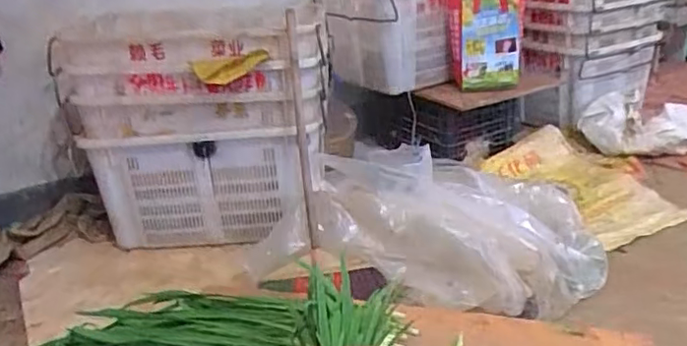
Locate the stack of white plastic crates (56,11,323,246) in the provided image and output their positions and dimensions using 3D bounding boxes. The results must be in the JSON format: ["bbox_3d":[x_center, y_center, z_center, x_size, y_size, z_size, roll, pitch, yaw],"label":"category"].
[{"bbox_3d":[-0.342,-0.150,1.672,0.662,0.606,0.485,-1,23,9],"label":"stack of white plastic crates"}]

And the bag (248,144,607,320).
[{"bbox_3d":[0.202,0.110,1.450,0.803,0.274,0.390,3,24,18],"label":"bag"}]

